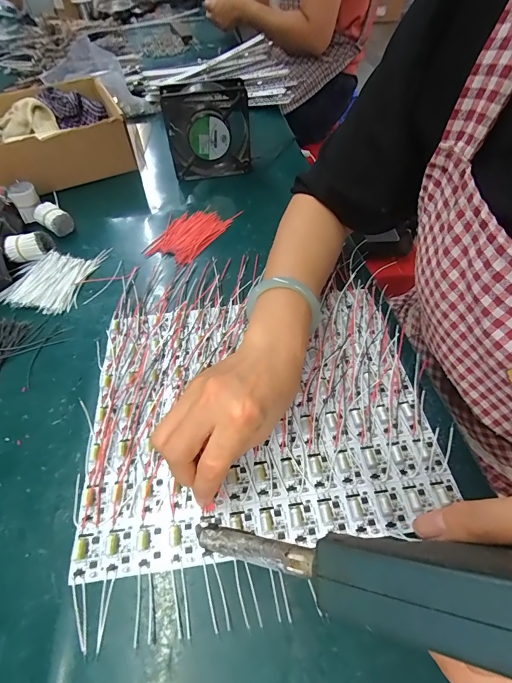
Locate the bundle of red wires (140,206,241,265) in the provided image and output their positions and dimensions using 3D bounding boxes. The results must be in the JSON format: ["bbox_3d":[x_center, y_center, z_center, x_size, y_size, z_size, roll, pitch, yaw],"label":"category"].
[{"bbox_3d":[-0.090,-0.150,0.473,0.088,0.008,0.119,16,54,13],"label":"bundle of red wires"}]

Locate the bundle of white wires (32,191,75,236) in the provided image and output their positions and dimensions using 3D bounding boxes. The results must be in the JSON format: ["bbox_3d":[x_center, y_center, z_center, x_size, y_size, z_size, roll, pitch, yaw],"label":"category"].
[{"bbox_3d":[-0.280,-0.171,0.478,0.038,0.032,0.047,-34,59,-22],"label":"bundle of white wires"}]

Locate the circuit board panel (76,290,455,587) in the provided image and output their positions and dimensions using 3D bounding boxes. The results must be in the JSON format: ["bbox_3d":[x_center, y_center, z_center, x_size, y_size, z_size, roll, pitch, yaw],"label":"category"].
[{"bbox_3d":[-0.002,0.050,0.316,0.283,0.014,0.238,-7,53,-4],"label":"circuit board panel"}]

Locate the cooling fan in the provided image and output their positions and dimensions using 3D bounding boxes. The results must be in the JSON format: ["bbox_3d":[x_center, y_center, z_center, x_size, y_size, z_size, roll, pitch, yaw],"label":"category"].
[{"bbox_3d":[-0.071,-0.312,0.526,0.121,0.121,0.043,-8,53,-5],"label":"cooling fan"}]

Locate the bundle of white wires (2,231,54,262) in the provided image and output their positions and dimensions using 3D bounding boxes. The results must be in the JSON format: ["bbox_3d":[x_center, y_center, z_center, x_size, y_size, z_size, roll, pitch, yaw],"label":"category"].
[{"bbox_3d":[-0.284,-0.118,0.435,0.053,0.023,0.032,-22,55,-15],"label":"bundle of white wires"}]

